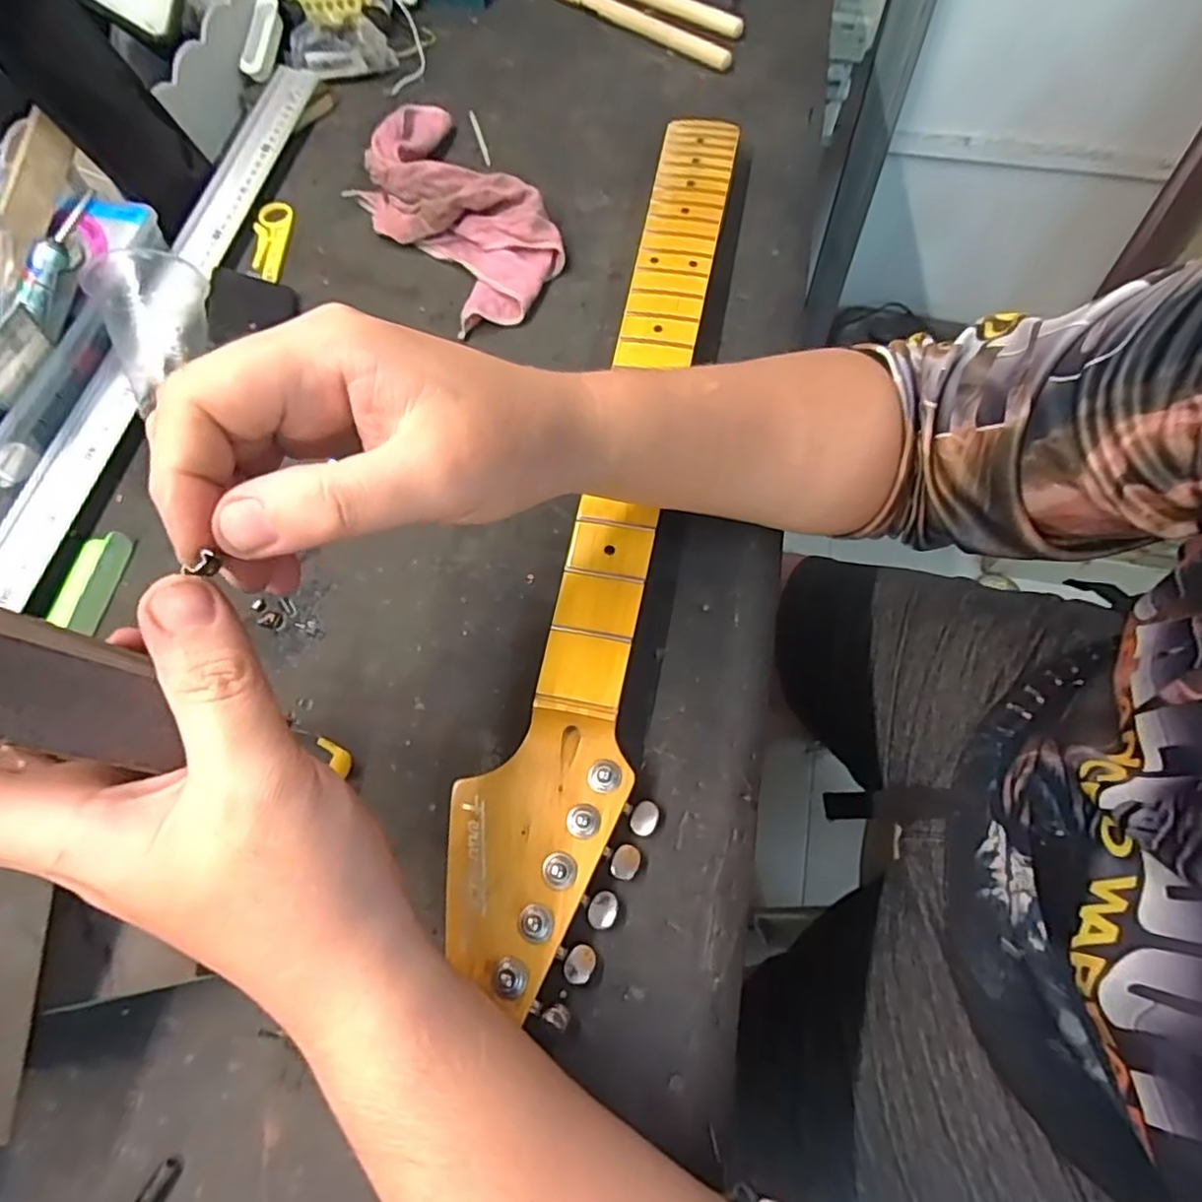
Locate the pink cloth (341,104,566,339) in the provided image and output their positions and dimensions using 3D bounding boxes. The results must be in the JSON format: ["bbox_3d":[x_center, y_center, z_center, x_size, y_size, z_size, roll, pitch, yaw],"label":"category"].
[{"bbox_3d":[-0.112,-0.298,0.479,0.105,0.039,0.220,-34,71,-13],"label":"pink cloth"}]

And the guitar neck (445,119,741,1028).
[{"bbox_3d":[0.029,-0.085,0.391,0.089,0.034,0.581,13,68,6],"label":"guitar neck"}]

